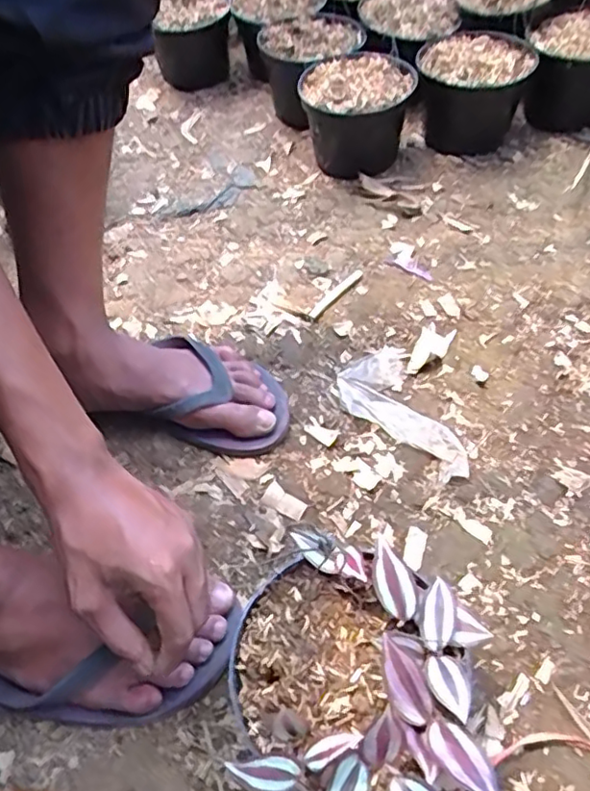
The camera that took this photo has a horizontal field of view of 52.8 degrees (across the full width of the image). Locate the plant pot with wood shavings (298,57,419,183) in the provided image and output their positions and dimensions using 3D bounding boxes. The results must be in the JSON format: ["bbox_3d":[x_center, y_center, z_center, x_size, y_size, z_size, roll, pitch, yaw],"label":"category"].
[{"bbox_3d":[0.081,-0.373,0.808,0.137,0.111,0.142,-4,56,6],"label":"plant pot with wood shavings"}]

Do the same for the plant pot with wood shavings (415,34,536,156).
[{"bbox_3d":[0.229,-0.395,0.805,0.142,0.116,0.144,-4,56,6],"label":"plant pot with wood shavings"}]

